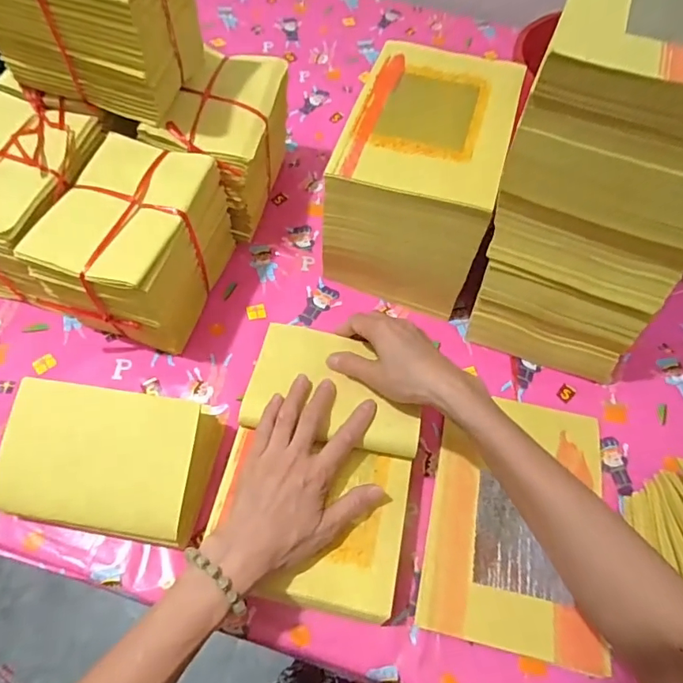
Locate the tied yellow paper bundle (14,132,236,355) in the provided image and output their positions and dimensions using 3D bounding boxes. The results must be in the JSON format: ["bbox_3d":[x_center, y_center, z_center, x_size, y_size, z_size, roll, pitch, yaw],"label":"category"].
[{"bbox_3d":[-0.207,-0.098,0.509,0.123,0.133,0.166,16,62,4],"label":"tied yellow paper bundle"}]

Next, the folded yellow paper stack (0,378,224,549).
[{"bbox_3d":[-0.207,0.103,0.437,0.167,0.076,0.121,9,62,1],"label":"folded yellow paper stack"}]

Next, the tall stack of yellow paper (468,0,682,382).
[{"bbox_3d":[0.242,-0.150,0.464,0.188,0.315,0.217,19,62,6],"label":"tall stack of yellow paper"}]

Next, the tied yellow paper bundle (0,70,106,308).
[{"bbox_3d":[-0.326,-0.154,0.523,0.132,0.123,0.187,20,63,7],"label":"tied yellow paper bundle"}]

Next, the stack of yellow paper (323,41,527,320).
[{"bbox_3d":[0.087,-0.187,0.558,0.159,0.160,0.234,17,62,5],"label":"stack of yellow paper"}]

